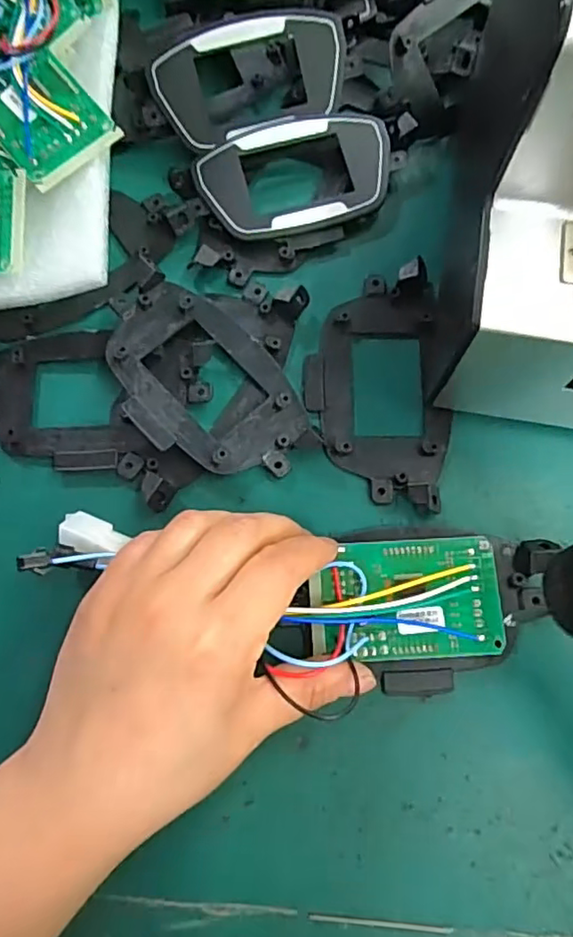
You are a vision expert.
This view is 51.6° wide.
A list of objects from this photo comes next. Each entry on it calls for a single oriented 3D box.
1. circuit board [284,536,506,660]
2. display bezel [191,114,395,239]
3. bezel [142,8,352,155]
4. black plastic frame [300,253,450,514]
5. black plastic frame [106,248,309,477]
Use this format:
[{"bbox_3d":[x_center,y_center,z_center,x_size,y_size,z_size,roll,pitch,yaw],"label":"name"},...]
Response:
[{"bbox_3d":[0.048,0.054,0.251,0.085,0.013,0.049,-2,77,0],"label":"circuit board"},{"bbox_3d":[0.007,-0.155,0.310,0.102,0.004,0.061,-20,75,-4],"label":"display bezel"},{"bbox_3d":[-0.019,-0.208,0.316,0.101,0.010,0.056,-17,98,-1],"label":"bezel"},{"bbox_3d":[0.044,-0.042,0.285,0.067,0.014,0.121,1,75,2],"label":"black plastic frame"},{"bbox_3d":[-0.042,-0.043,0.282,0.112,0.013,0.070,42,79,11],"label":"black plastic frame"}]

